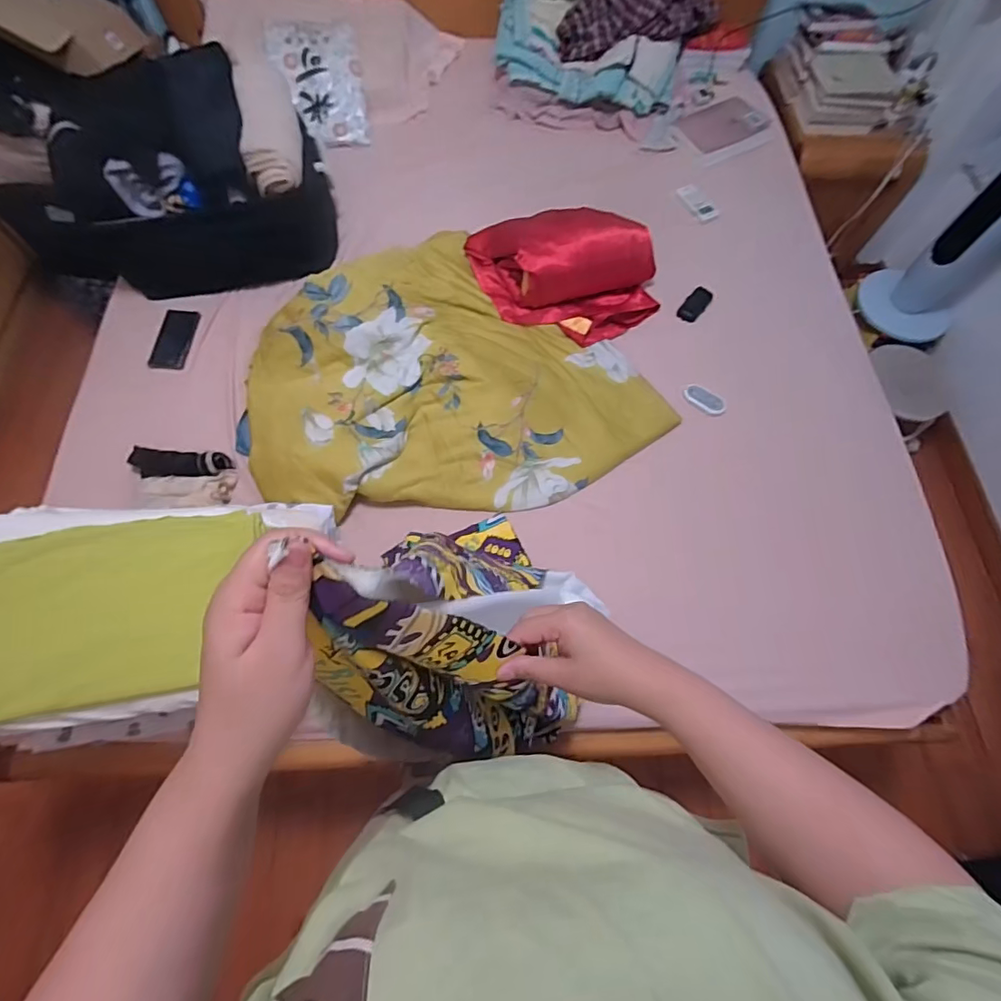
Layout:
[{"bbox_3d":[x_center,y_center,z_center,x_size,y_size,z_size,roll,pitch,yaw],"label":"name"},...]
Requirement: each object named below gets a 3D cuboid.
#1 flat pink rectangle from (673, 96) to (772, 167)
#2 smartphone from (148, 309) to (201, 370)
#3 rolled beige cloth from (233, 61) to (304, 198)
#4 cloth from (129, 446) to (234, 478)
[{"bbox_3d":[0.636,-1.057,1.475,0.208,0.015,0.230,-23,63,5],"label":"flat pink rectangle"},{"bbox_3d":[-0.722,-0.360,1.146,0.074,0.014,0.160,6,67,-9],"label":"smartphone"},{"bbox_3d":[-0.469,-0.765,1.059,0.109,0.075,0.296,-11,69,-7],"label":"rolled beige cloth"},{"bbox_3d":[-0.628,-0.072,1.011,0.182,0.035,0.058,2,68,-2],"label":"cloth"}]

